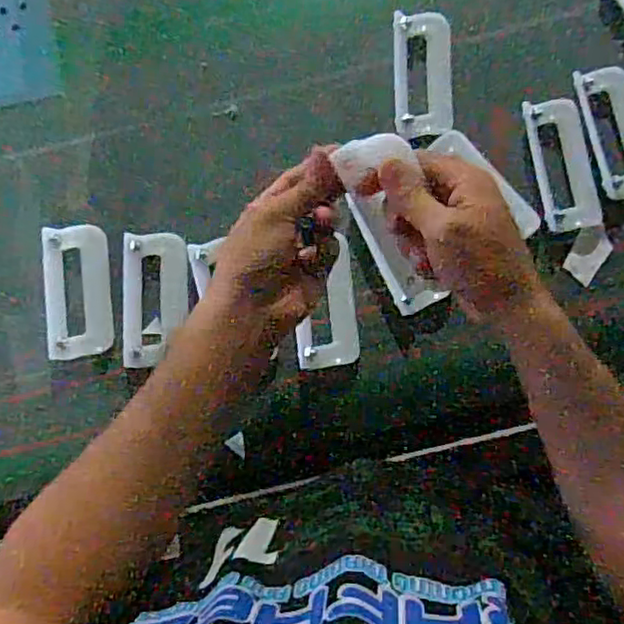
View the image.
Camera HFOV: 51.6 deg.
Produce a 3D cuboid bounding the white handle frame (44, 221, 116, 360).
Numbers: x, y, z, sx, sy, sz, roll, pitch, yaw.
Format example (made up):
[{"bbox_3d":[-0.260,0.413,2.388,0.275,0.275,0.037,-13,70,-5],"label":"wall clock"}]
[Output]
[{"bbox_3d":[-0.218,-0.020,0.602,0.057,0.010,0.124,-4,83,-13],"label":"white handle frame"}]

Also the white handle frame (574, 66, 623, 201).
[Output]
[{"bbox_3d":[0.278,-0.164,0.585,0.052,0.012,0.119,-12,78,1],"label":"white handle frame"}]

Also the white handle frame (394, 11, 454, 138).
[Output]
[{"bbox_3d":[0.105,-0.223,0.610,0.054,0.024,0.121,-1,79,3],"label":"white handle frame"}]

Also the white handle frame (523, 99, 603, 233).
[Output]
[{"bbox_3d":[0.227,-0.135,0.585,0.050,0.011,0.120,-10,78,1],"label":"white handle frame"}]

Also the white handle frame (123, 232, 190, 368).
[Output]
[{"bbox_3d":[-0.144,-0.011,0.597,0.058,0.020,0.122,0,79,3],"label":"white handle frame"}]

